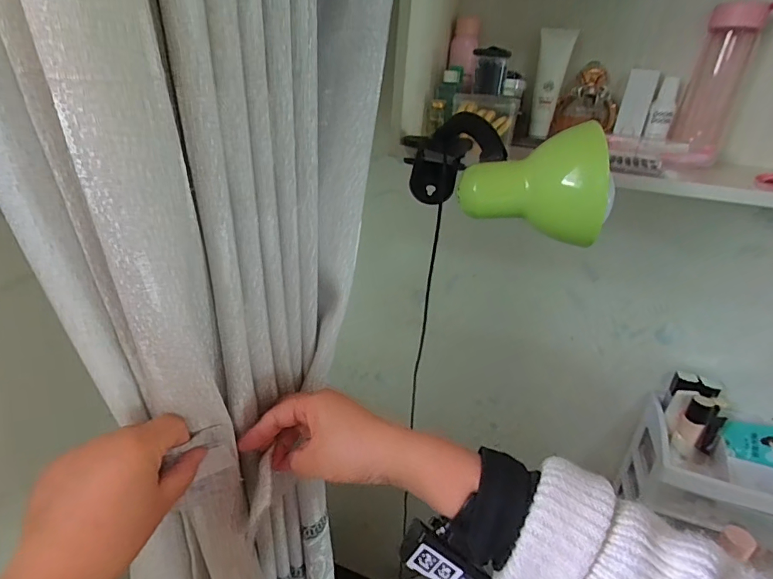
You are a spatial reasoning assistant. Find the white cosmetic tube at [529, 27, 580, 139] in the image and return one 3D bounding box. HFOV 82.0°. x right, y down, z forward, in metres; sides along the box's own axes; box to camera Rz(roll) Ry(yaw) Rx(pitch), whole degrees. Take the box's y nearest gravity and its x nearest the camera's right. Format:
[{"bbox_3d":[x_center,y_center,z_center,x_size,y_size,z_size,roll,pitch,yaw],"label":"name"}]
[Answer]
[{"bbox_3d":[0.255,-0.322,0.697,0.048,0.152,0.028,11,25,12],"label":"white cosmetic tube"}]

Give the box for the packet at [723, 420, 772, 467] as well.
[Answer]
[{"bbox_3d":[0.646,0.262,0.745,0.127,0.066,0.013,0,-11,37],"label":"packet"}]

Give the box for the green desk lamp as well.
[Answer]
[{"bbox_3d":[0.108,-0.138,0.496,0.110,0.095,0.299,0,25,-11],"label":"green desk lamp"}]

